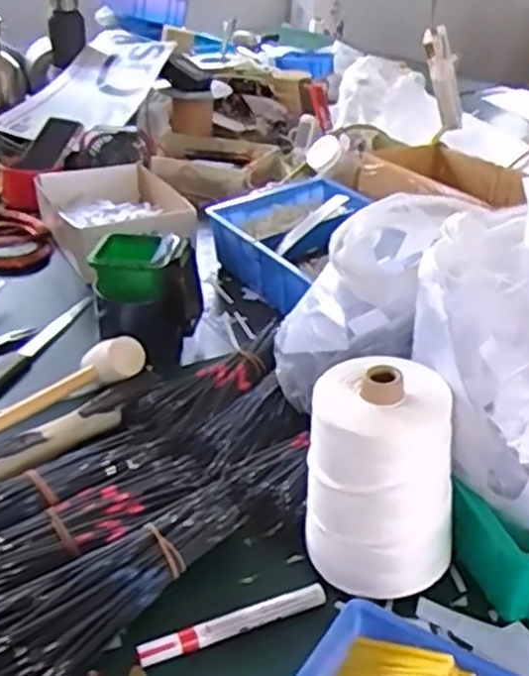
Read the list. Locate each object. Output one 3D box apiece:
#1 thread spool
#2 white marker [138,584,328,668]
[{"bbox_3d":[0.084,0.098,0.577,0.100,0.143,0.099,1,30,0],"label":"thread spool"},{"bbox_3d":[-0.021,0.207,0.563,0.142,0.011,0.015,-13,37,-20],"label":"white marker"}]

